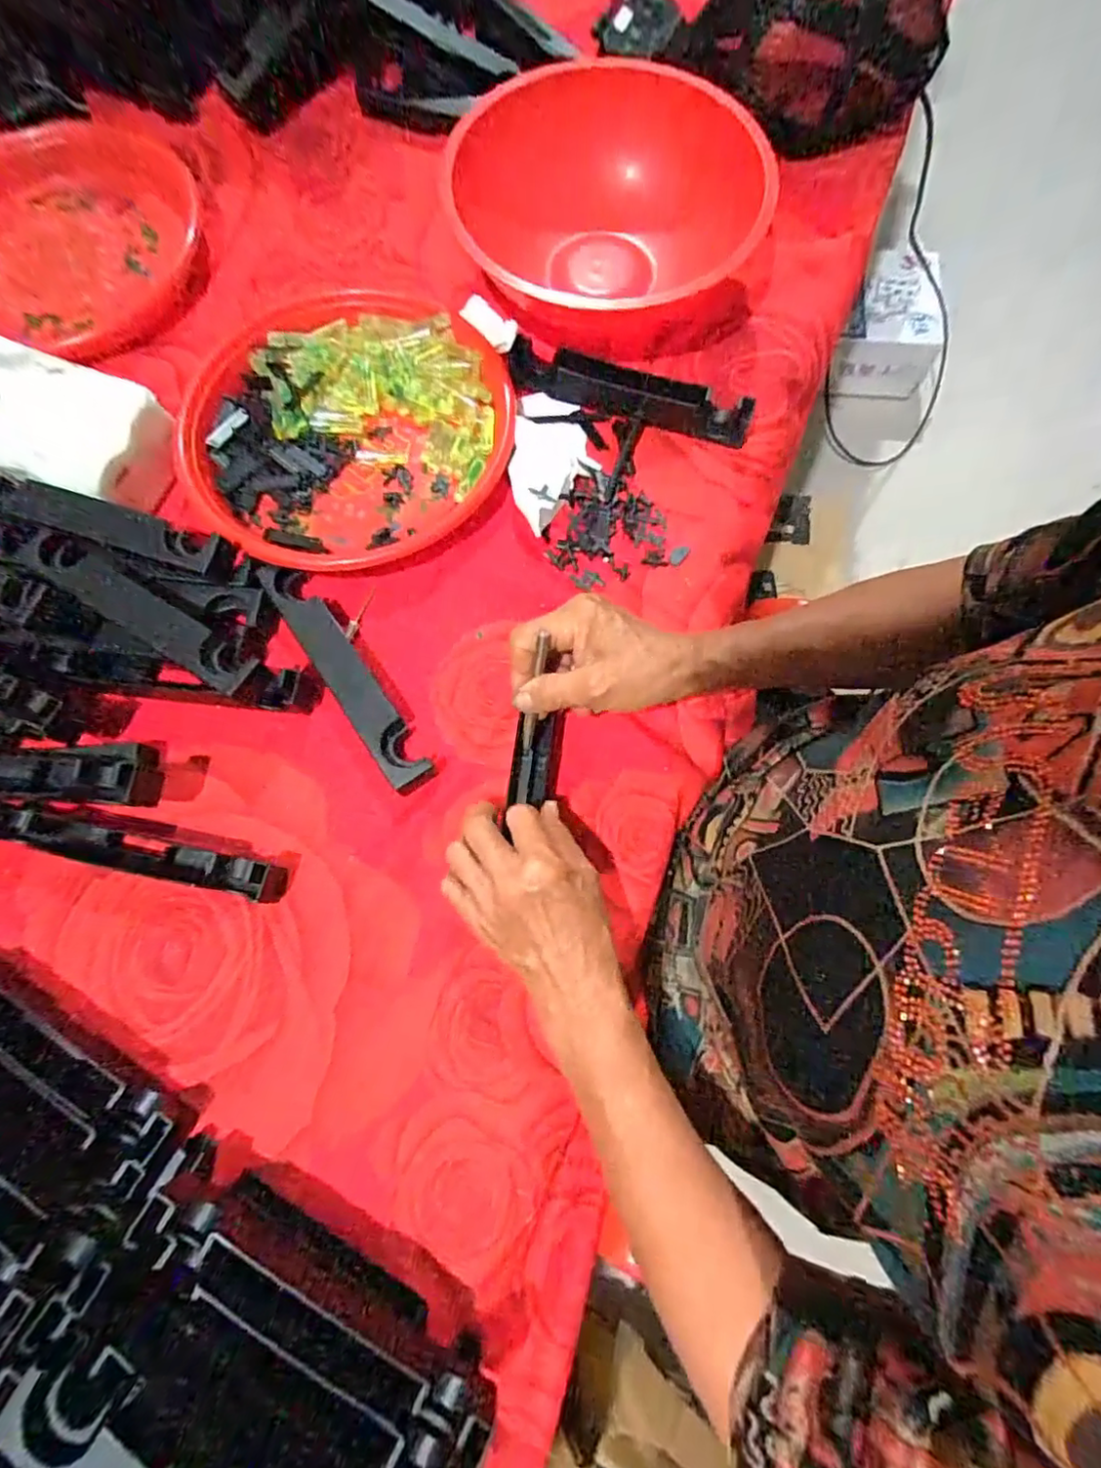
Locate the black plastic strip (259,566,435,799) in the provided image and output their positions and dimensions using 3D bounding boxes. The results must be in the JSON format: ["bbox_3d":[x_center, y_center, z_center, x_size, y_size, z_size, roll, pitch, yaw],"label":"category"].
[{"bbox_3d":[-0.143,-0.045,0.414,0.029,0.021,0.191,-35,78,-8],"label":"black plastic strip"}]

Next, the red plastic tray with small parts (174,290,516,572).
[{"bbox_3d":[-0.160,-0.247,0.465,0.244,0.027,0.246,-27,77,-7],"label":"red plastic tray with small parts"}]

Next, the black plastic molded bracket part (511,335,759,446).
[{"bbox_3d":[0.062,-0.268,0.467,0.191,0.025,0.031,18,76,5],"label":"black plastic molded bracket part"}]

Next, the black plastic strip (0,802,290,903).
[{"bbox_3d":[-0.268,0.076,0.380,0.194,0.023,0.023,12,75,3],"label":"black plastic strip"}]

